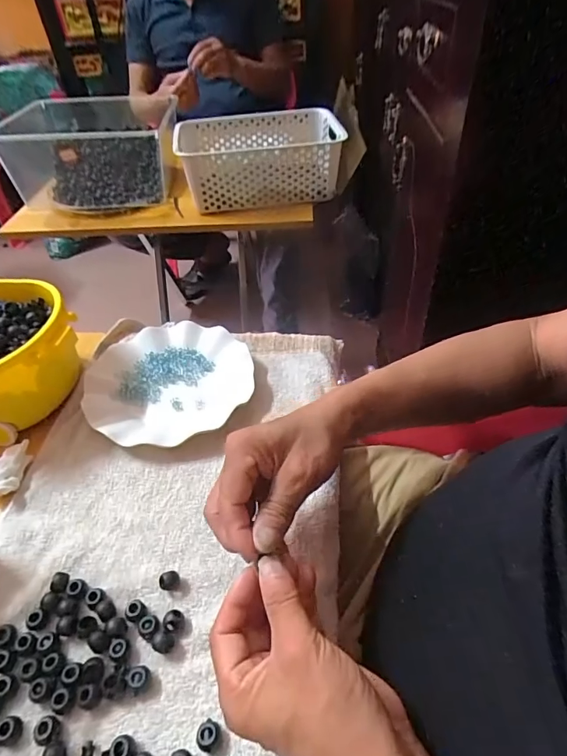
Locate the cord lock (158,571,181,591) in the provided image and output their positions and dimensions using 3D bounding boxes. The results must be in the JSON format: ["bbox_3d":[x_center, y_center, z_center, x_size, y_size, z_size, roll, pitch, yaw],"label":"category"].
[{"bbox_3d":[-0.090,0.160,0.351,0.013,0.013,0.016,31,55,31],"label":"cord lock"}]

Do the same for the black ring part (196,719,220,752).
[{"bbox_3d":[-0.047,0.227,0.282,0.015,0.013,0.015,-2,45,2],"label":"black ring part"}]

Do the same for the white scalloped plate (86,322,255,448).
[{"bbox_3d":[-0.130,-0.001,0.510,0.179,0.024,0.179,-19,46,-14],"label":"white scalloped plate"}]

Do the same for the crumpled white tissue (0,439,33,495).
[{"bbox_3d":[-0.264,0.089,0.431,0.034,0.024,0.056,9,46,13],"label":"crumpled white tissue"}]

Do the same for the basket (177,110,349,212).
[{"bbox_3d":[-0.049,-0.441,0.894,0.313,0.110,0.232,-9,45,-4],"label":"basket"}]

